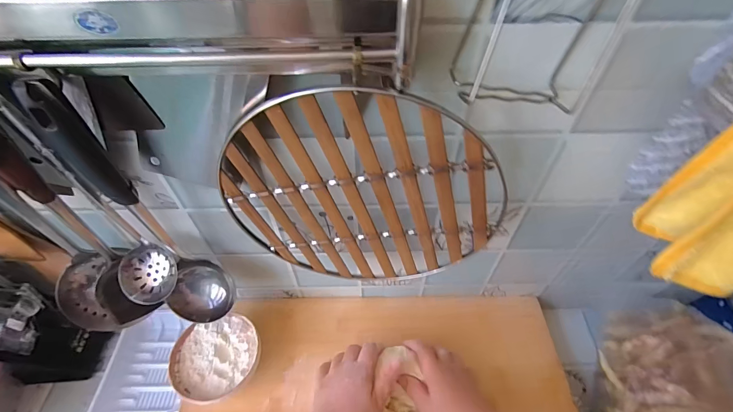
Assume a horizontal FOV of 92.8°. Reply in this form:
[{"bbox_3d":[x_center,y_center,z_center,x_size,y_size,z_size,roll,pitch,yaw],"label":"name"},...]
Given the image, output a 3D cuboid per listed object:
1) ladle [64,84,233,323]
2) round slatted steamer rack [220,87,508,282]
[{"bbox_3d":[-0.211,0.026,0.343,0.064,0.312,0.065,30,57,22],"label":"ladle"},{"bbox_3d":[-0.004,0.003,0.347,0.264,0.258,0.009,4,51,3],"label":"round slatted steamer rack"}]

